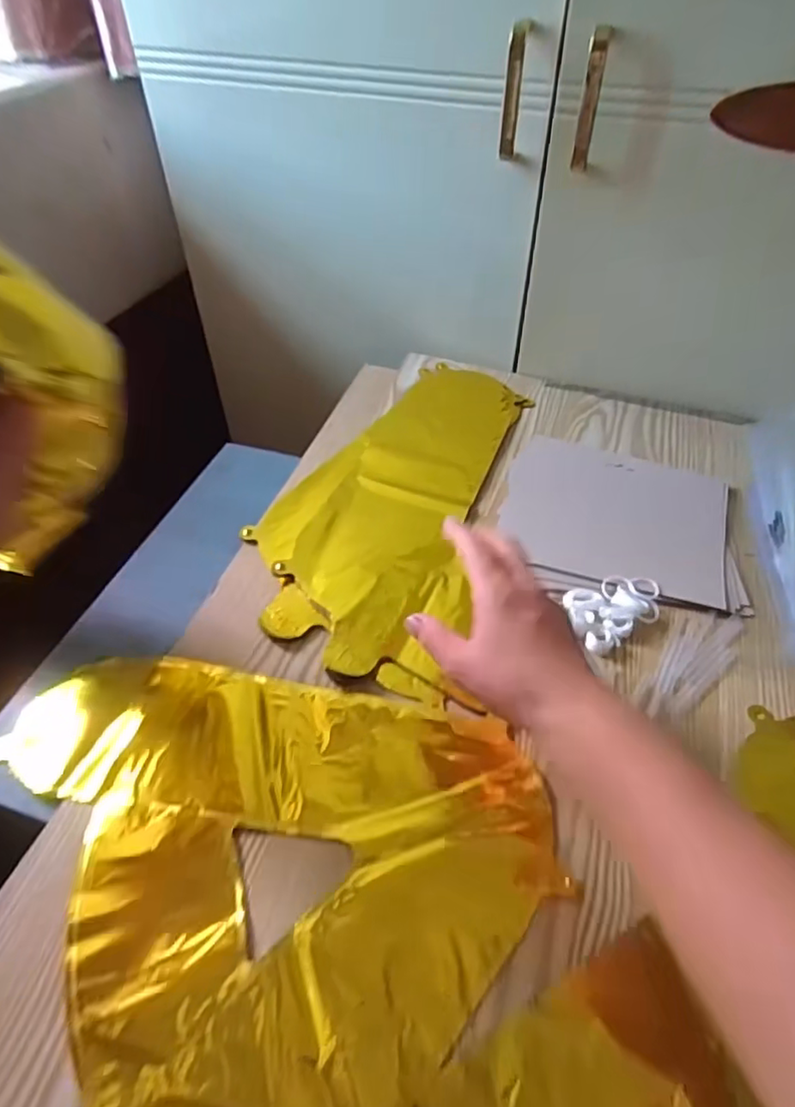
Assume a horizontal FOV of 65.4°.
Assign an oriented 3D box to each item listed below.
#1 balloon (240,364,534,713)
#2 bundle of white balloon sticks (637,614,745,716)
[{"bbox_3d":[0.017,-0.063,0.586,0.210,0.012,0.404,17,50,14],"label":"balloon"},{"bbox_3d":[0.223,0.081,0.464,0.043,0.005,0.117,30,54,24],"label":"bundle of white balloon sticks"}]

